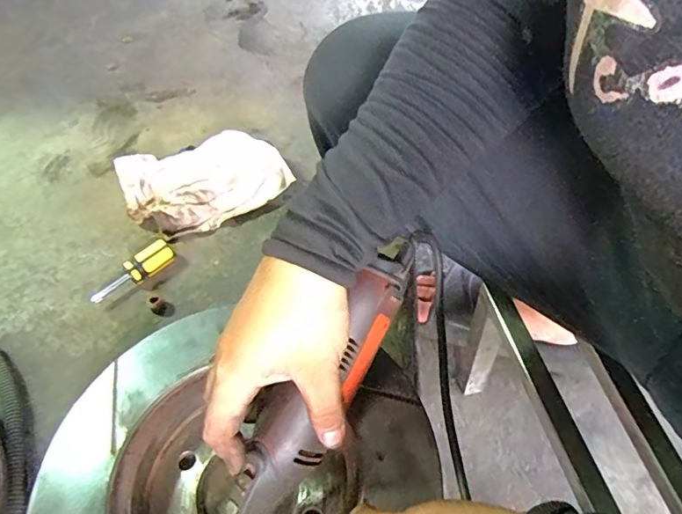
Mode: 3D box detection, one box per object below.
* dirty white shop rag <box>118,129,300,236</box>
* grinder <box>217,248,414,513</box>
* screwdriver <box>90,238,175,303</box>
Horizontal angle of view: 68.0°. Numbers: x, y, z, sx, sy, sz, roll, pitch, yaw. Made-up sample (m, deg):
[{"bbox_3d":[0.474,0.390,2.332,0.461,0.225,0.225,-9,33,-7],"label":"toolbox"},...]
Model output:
[{"bbox_3d":[-0.144,-0.087,0.528,0.164,0.040,0.118,-23,55,-12],"label":"dirty white shop rag"},{"bbox_3d":[-0.018,0.097,0.319,0.050,0.049,0.229,30,84,24],"label":"grinder"},{"bbox_3d":[-0.192,0.014,0.465,0.025,0.025,0.080,37,64,27],"label":"screwdriver"}]

